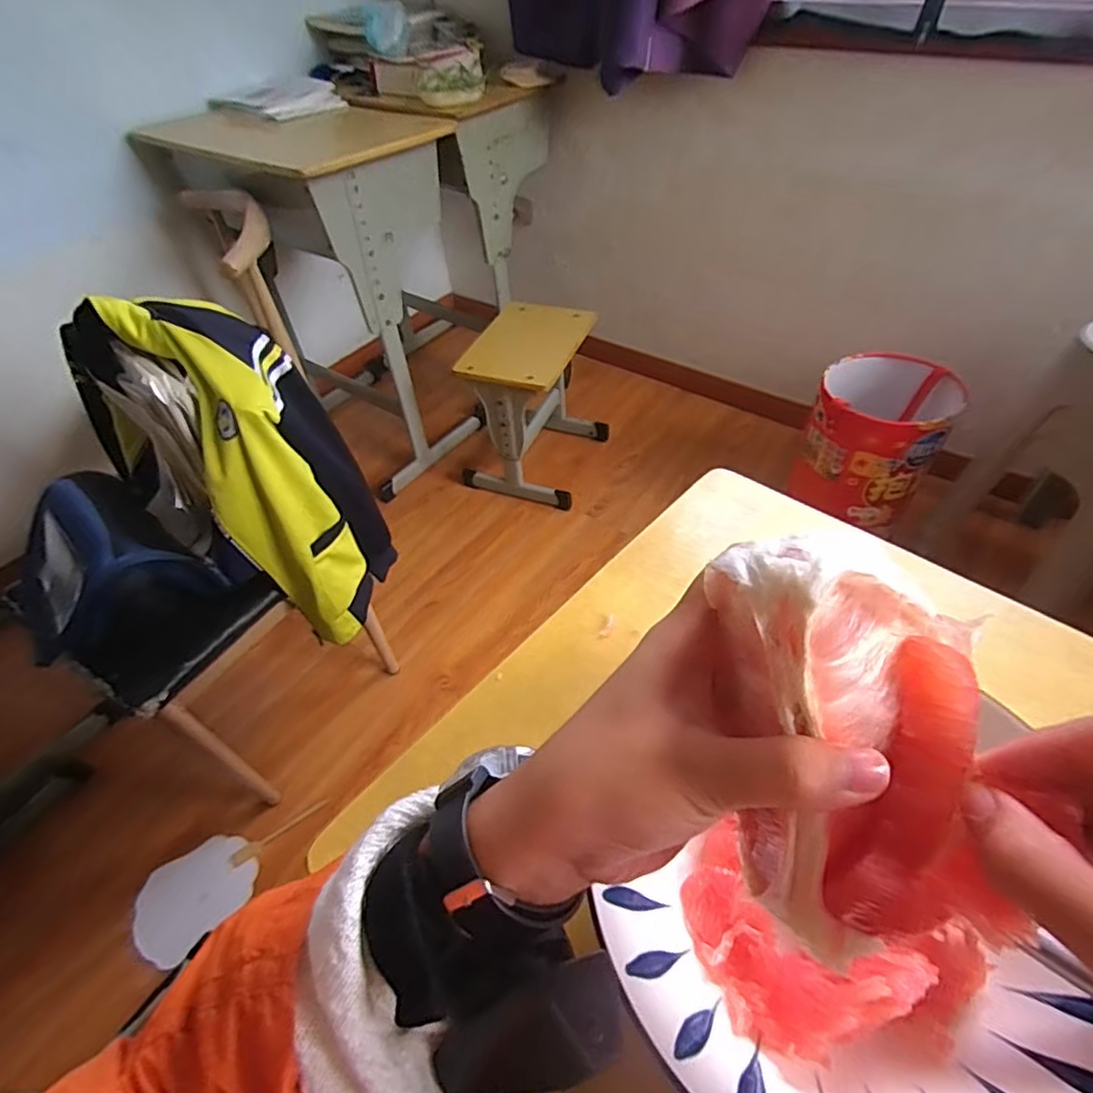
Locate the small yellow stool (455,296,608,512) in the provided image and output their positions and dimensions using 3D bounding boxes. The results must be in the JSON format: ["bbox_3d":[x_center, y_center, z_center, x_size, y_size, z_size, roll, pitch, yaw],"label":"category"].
[{"bbox_3d":[-0.029,-0.366,1.514,0.269,0.362,0.351,21,54,21],"label":"small yellow stool"}]

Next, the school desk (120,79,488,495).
[{"bbox_3d":[-0.514,-0.631,1.511,0.567,0.778,0.440,29,57,26],"label":"school desk"}]

